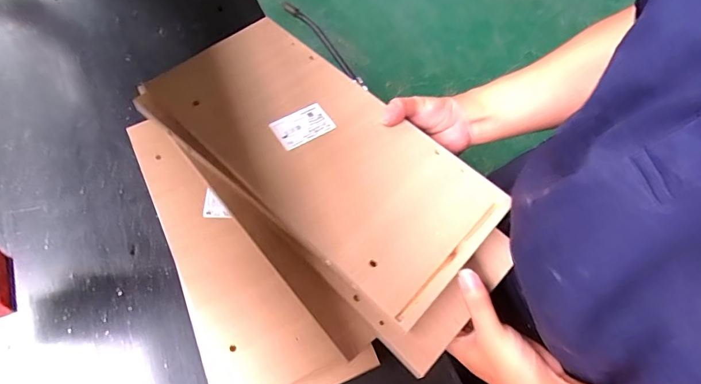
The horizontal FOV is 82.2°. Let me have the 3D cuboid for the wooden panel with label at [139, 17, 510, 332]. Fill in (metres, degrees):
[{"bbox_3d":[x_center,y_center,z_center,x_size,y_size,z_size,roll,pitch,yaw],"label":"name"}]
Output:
[{"bbox_3d":[-0.033,-0.051,0.420,0.368,0.021,0.178,40,70,16],"label":"wooden panel with label"}]

